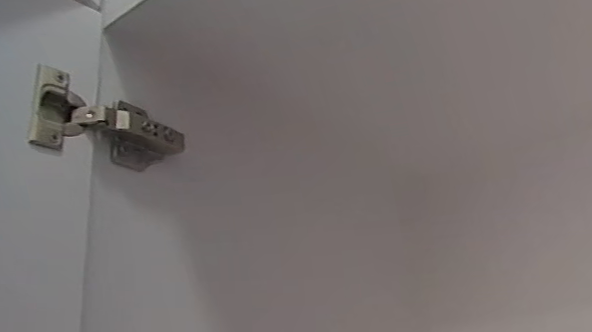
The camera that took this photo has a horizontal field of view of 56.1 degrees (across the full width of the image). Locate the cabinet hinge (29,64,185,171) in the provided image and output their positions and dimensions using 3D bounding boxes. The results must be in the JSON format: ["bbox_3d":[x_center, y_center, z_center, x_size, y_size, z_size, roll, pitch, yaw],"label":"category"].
[{"bbox_3d":[-0.140,-0.031,0.423,0.030,0.060,0.121,-21,-28,31],"label":"cabinet hinge"}]

